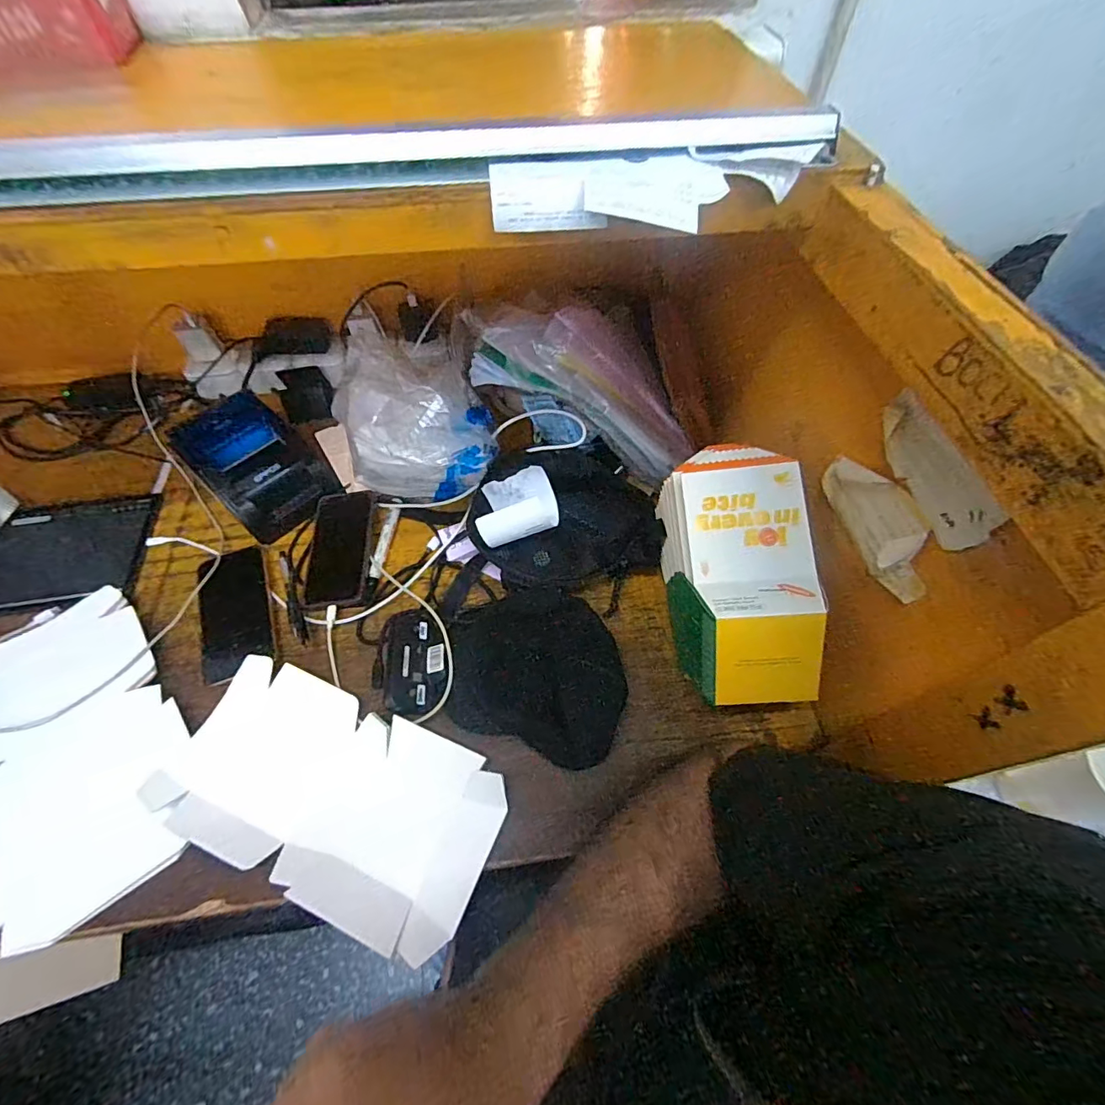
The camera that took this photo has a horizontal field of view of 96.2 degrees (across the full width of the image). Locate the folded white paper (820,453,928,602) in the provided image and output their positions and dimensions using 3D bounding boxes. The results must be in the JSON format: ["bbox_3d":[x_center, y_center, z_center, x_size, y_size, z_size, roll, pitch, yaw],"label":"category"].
[{"bbox_3d":[0.260,-0.025,0.404,0.017,0.077,0.131,-6,58,-4],"label":"folded white paper"}]

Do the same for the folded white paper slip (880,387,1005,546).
[{"bbox_3d":[0.267,-0.059,0.350,0.005,0.049,0.117,-10,64,-7],"label":"folded white paper slip"}]

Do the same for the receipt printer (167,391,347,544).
[{"bbox_3d":[-0.381,-0.115,0.652,0.138,0.110,0.135,37,65,21],"label":"receipt printer"}]

